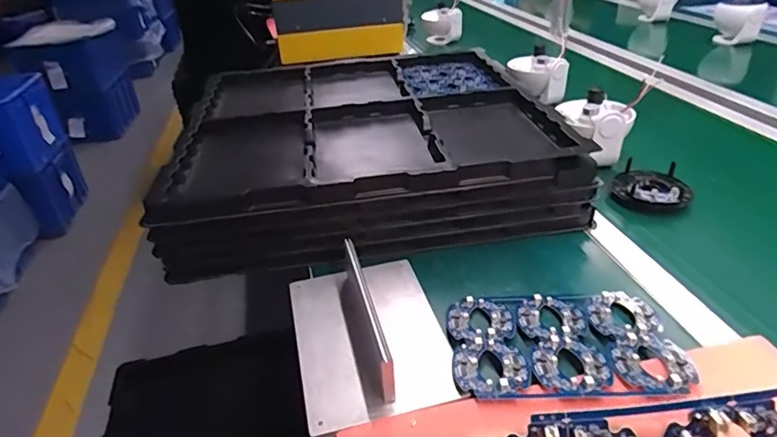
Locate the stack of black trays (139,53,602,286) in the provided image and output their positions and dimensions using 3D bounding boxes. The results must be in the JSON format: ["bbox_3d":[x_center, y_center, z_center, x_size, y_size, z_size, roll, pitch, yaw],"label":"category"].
[{"bbox_3d":[-0.048,-0.133,0.789,0.517,0.101,0.518,-8,33,-7],"label":"stack of black trays"}]

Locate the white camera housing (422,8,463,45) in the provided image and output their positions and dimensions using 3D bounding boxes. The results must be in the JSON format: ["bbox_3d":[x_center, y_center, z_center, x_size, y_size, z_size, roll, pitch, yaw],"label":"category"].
[{"bbox_3d":[0.162,-0.581,1.493,0.121,0.093,0.091,0,33,5],"label":"white camera housing"}]

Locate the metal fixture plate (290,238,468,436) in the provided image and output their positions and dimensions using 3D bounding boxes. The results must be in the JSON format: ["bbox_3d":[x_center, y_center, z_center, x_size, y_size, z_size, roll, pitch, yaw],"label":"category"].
[{"bbox_3d":[-0.021,0.095,0.485,0.144,0.052,0.203,-11,33,-11],"label":"metal fixture plate"}]

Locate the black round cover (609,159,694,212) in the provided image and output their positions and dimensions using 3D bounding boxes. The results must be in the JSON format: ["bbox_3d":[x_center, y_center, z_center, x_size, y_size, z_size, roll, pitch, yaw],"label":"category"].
[{"bbox_3d":[0.362,-0.045,0.692,0.091,0.028,0.108,-8,34,14],"label":"black round cover"}]

